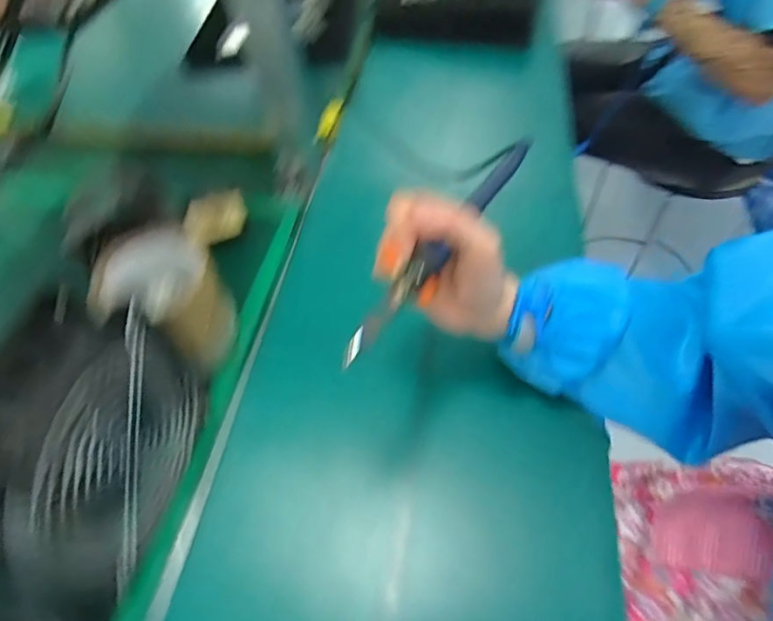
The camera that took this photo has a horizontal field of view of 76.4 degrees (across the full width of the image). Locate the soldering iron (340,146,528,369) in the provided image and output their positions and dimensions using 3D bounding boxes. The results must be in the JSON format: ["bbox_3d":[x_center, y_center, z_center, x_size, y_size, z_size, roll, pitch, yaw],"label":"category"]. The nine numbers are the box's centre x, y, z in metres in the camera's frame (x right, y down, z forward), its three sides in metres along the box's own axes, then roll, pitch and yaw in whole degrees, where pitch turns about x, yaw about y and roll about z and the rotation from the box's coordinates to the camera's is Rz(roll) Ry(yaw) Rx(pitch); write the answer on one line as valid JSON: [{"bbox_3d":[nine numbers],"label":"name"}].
[{"bbox_3d":[0.041,-0.049,0.324,0.014,0.015,0.222,27,60,23],"label":"soldering iron"}]

